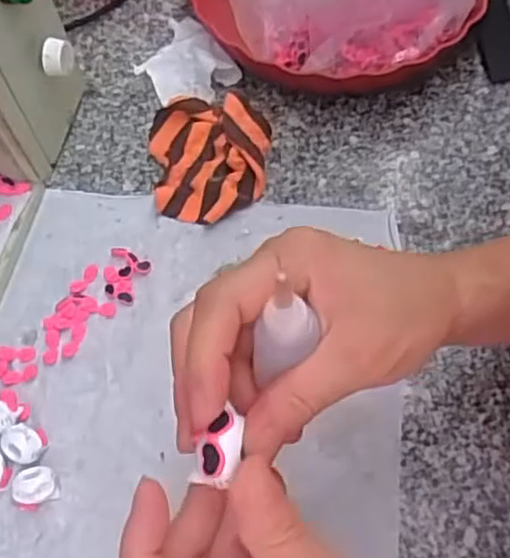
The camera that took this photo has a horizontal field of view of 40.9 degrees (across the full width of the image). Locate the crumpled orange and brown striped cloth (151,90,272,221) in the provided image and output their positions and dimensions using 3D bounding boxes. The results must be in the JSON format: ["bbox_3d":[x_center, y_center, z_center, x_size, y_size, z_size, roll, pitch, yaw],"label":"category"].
[{"bbox_3d":[-0.034,-0.091,0.513,0.087,0.026,0.105,-7,61,-1],"label":"crumpled orange and brown striped cloth"}]

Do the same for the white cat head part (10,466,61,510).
[{"bbox_3d":[-0.131,0.123,0.407,0.024,0.022,0.022,-8,61,-1],"label":"white cat head part"}]

